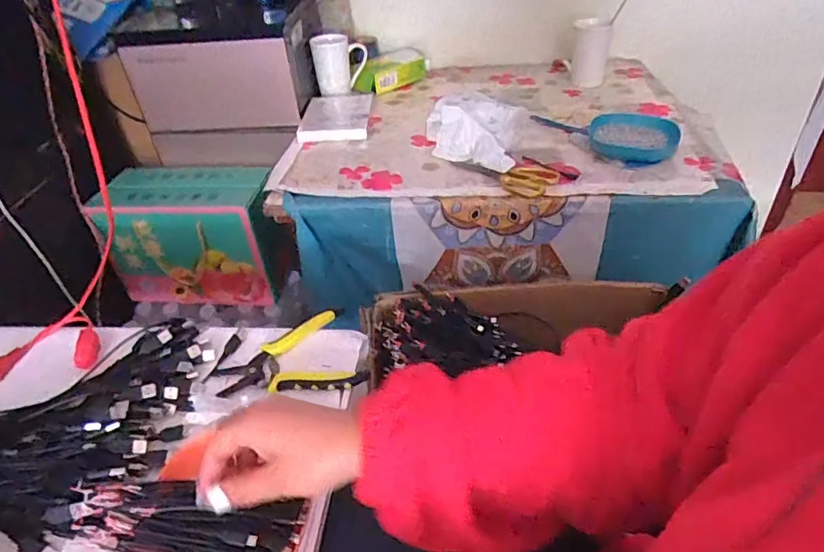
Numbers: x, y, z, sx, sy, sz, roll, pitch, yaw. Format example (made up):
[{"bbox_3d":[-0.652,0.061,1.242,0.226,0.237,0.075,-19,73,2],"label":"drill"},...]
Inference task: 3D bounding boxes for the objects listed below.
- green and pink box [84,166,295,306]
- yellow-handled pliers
[{"bbox_3d":[-0.427,-0.080,1.095,0.323,0.237,0.155,2,39,6],"label":"green and pink box"},{"bbox_3d":[-0.134,0.093,0.569,0.146,0.011,0.114,-18,41,-17],"label":"yellow-handled pliers"}]

